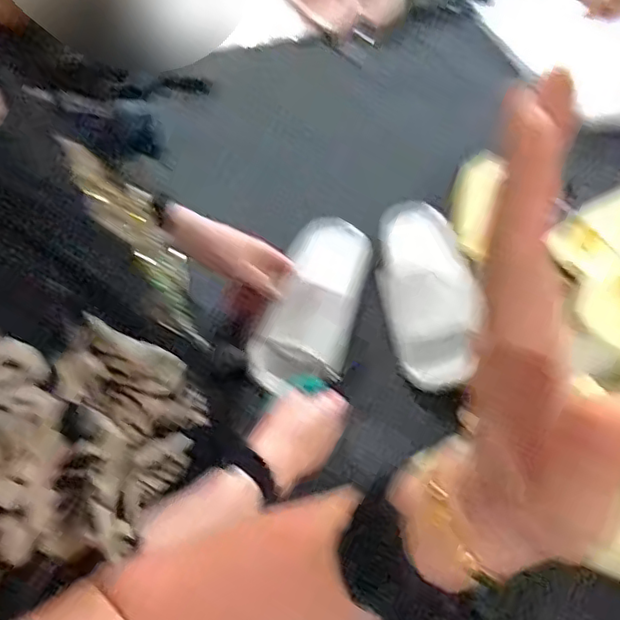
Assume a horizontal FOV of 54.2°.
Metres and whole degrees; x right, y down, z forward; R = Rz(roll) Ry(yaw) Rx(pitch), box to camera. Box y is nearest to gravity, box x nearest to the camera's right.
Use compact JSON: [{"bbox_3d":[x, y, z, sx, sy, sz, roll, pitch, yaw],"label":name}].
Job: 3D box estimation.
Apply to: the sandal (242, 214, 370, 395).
[{"bbox_3d":[0.007,-0.016,0.775,0.112,0.058,0.263,12,55,8],"label":"sandal"}]

